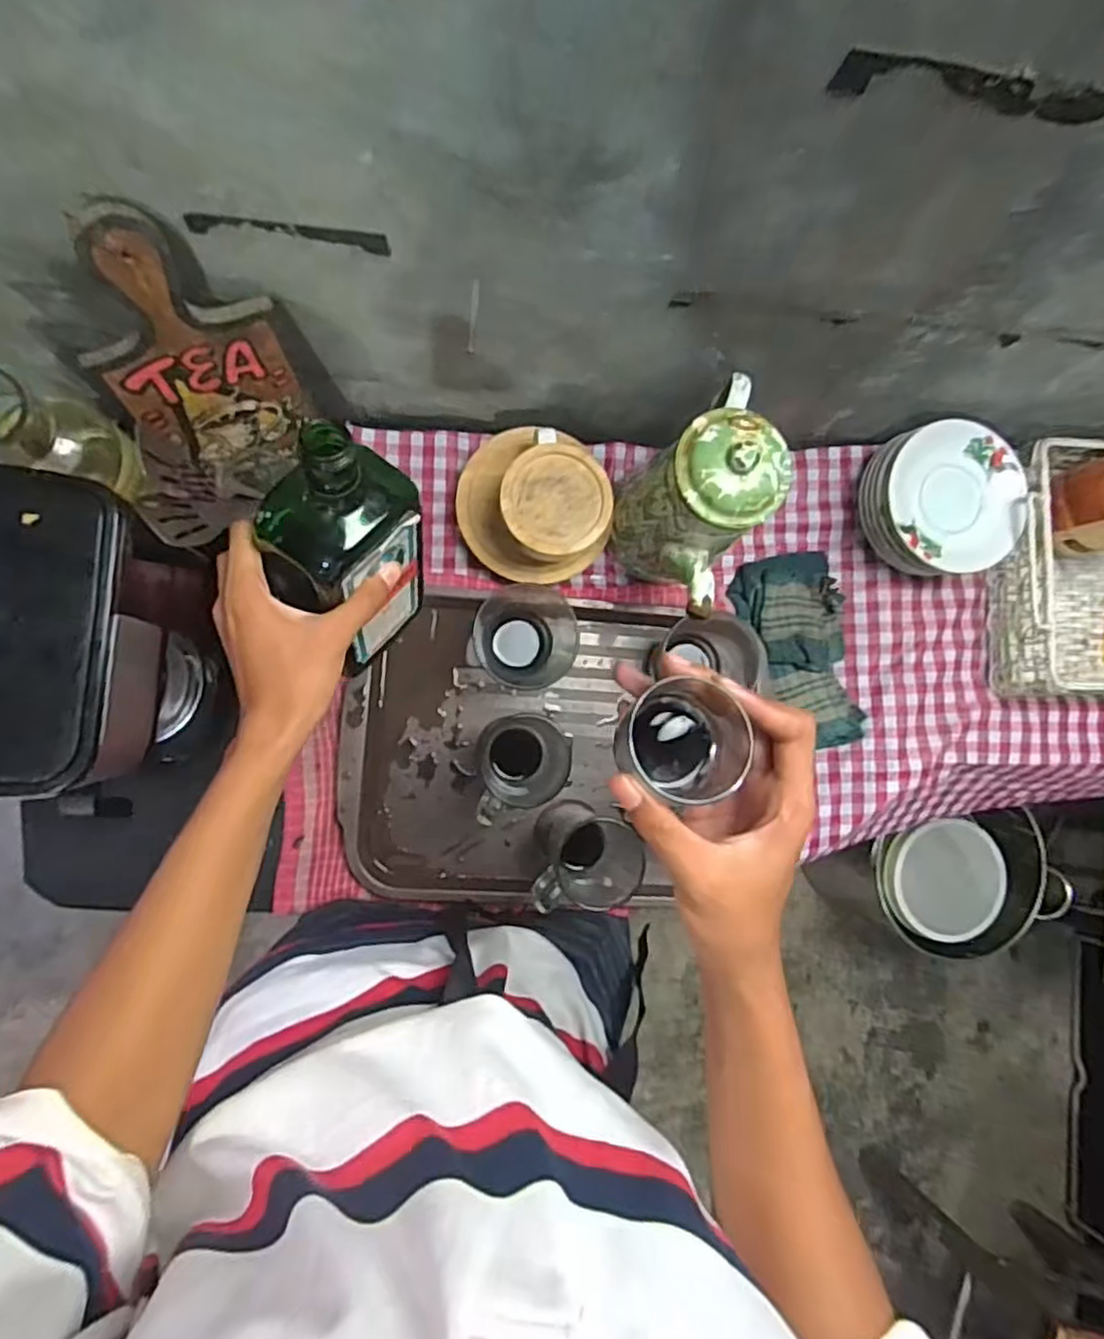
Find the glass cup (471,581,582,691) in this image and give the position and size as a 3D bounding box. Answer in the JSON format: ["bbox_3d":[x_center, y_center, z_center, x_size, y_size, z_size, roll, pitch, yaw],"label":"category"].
[{"bbox_3d":[-0.026,-0.030,0.673,0.089,0.091,0.097,1,87,-9],"label":"glass cup"}]

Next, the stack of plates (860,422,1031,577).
[{"bbox_3d":[0.393,-0.170,0.718,0.140,0.078,0.142,9,85,-8],"label":"stack of plates"}]

